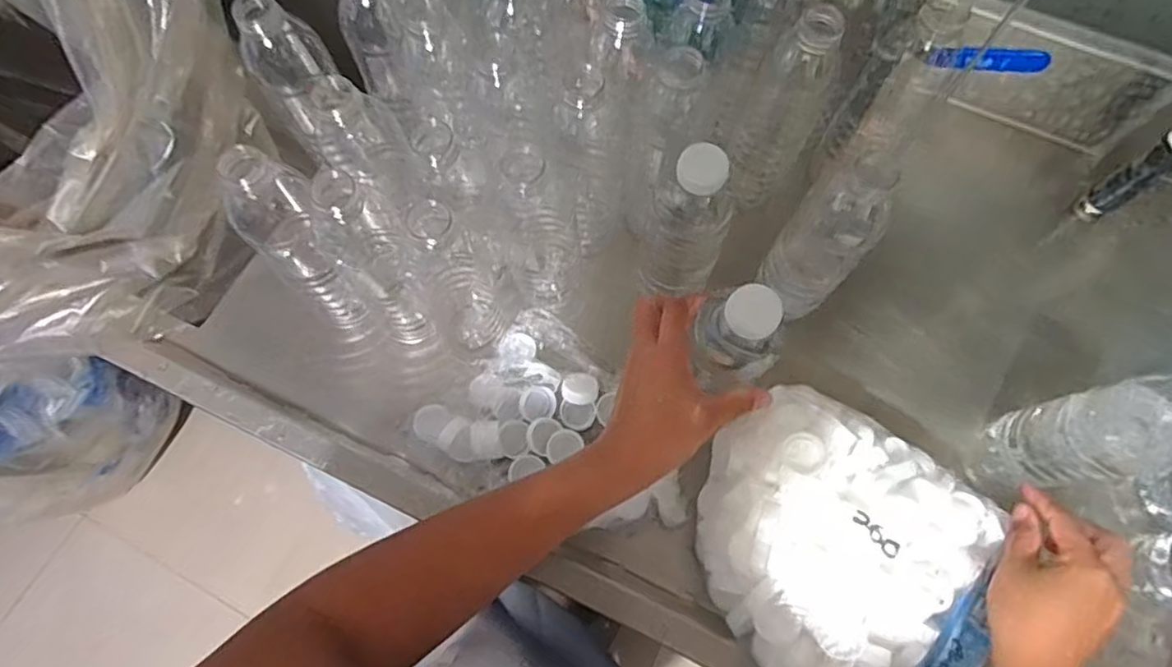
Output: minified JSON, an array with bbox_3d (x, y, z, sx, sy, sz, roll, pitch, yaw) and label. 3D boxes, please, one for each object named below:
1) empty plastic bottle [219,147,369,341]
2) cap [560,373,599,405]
[{"bbox_3d":[-0.211,-0.062,0.477,0.053,0.199,0.049,-40,75,-14],"label":"empty plastic bottle"},{"bbox_3d":[-0.005,0.048,0.535,0.031,0.011,0.027,25,71,8],"label":"cap"}]

